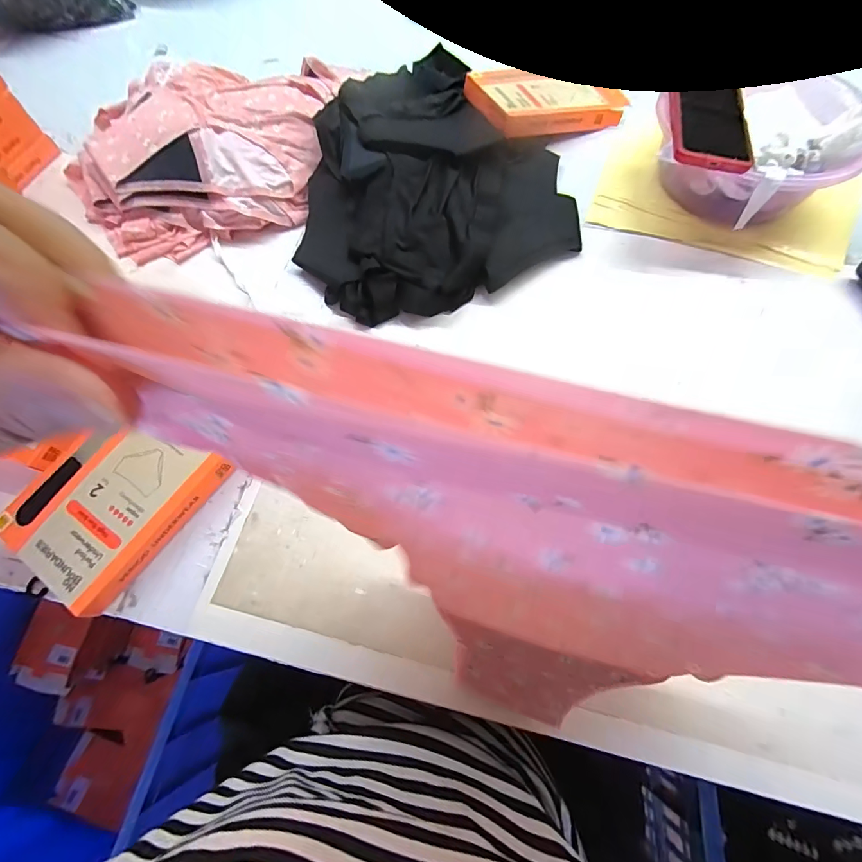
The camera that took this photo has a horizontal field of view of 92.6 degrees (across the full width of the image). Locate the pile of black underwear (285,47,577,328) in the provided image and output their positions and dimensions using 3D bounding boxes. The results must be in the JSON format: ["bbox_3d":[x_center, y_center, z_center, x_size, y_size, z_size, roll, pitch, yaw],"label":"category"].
[{"bbox_3d":[-0.012,-0.359,0.543,0.348,0.059,0.458,-13,67,-4],"label":"pile of black underwear"}]

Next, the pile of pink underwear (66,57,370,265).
[{"bbox_3d":[-0.316,-0.375,0.549,0.342,0.076,0.322,17,68,9],"label":"pile of pink underwear"}]

